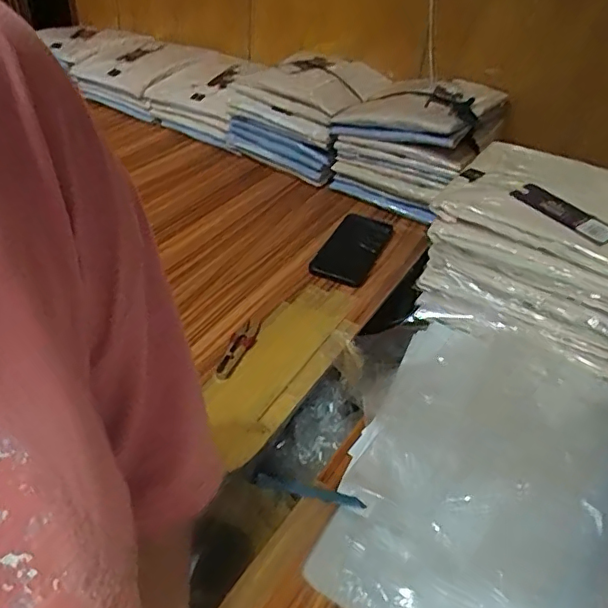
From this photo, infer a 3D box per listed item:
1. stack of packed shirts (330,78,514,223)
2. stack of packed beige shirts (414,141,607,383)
[{"bbox_3d":[0.198,-0.283,0.966,0.230,0.162,0.245,25,43,22],"label":"stack of packed shirts"},{"bbox_3d":[0.295,-0.068,0.686,0.261,0.154,0.218,18,40,15],"label":"stack of packed beige shirts"}]

